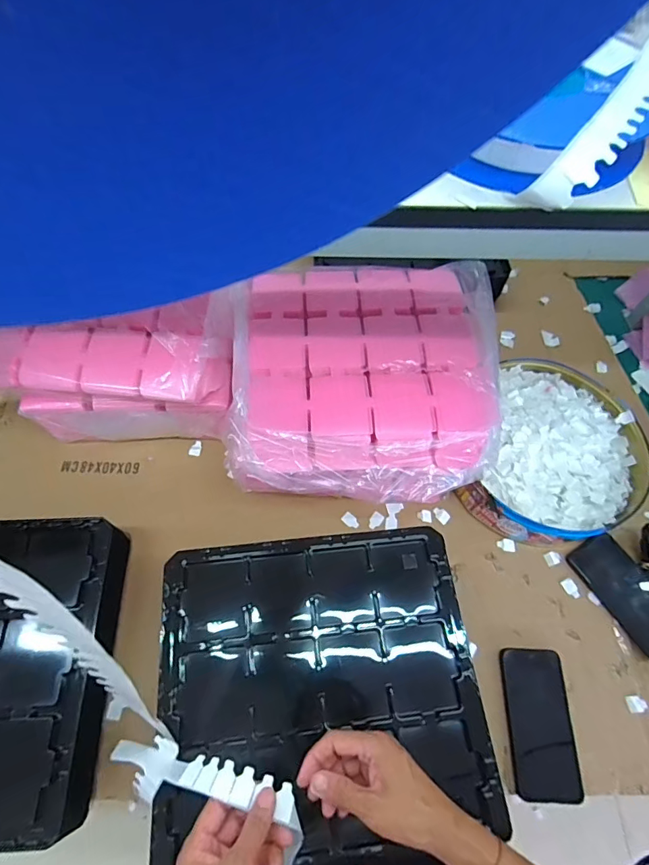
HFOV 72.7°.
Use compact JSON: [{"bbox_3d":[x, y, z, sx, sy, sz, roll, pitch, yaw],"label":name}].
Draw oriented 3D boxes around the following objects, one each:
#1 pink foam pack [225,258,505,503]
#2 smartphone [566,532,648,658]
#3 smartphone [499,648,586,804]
[{"bbox_3d":[0.058,-0.091,0.623,0.363,0.088,0.372,2,64,-1],"label":"pink foam pack"},{"bbox_3d":[0.441,0.230,0.639,0.081,0.016,0.165,-33,66,-1],"label":"smartphone"},{"bbox_3d":[0.282,0.375,0.574,0.082,0.014,0.165,1,63,-1],"label":"smartphone"}]

